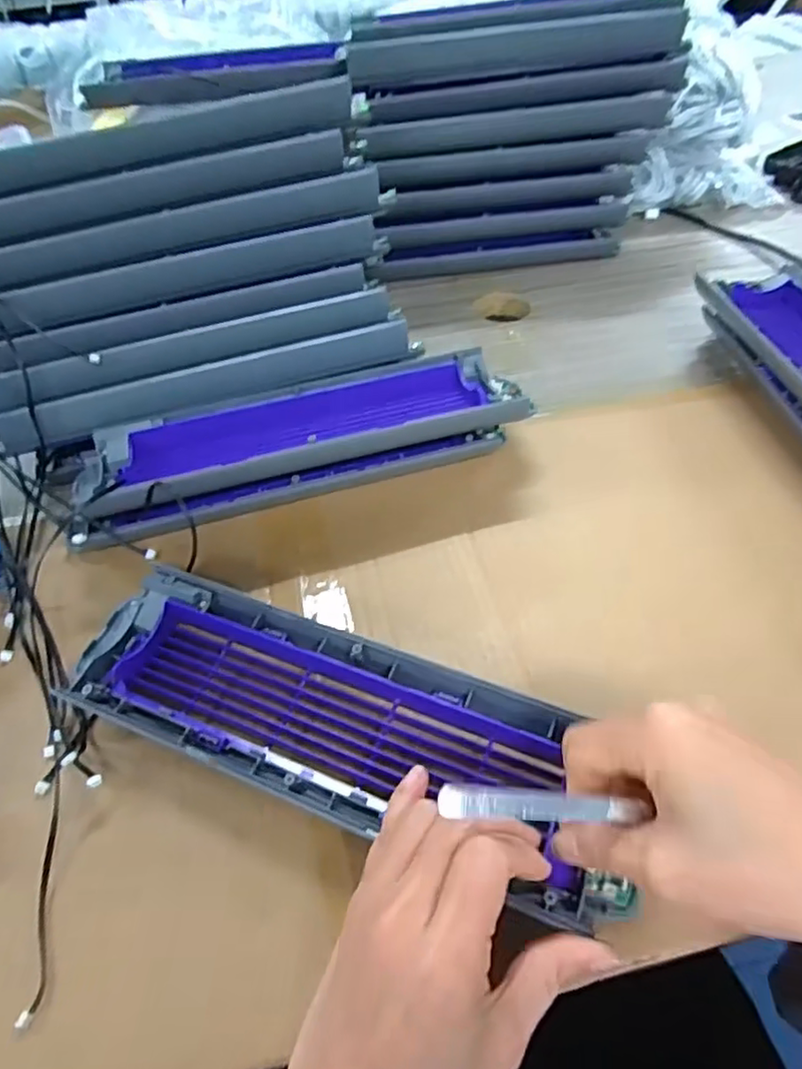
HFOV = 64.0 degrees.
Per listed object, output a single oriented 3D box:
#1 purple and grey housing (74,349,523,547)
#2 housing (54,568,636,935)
[{"bbox_3d":[-0.060,-0.060,0.426,0.290,0.056,0.098,-17,49,-10],"label":"purple and grey housing"},{"bbox_3d":[-0.037,0.089,0.312,0.278,0.028,0.086,15,51,17],"label":"housing"}]

